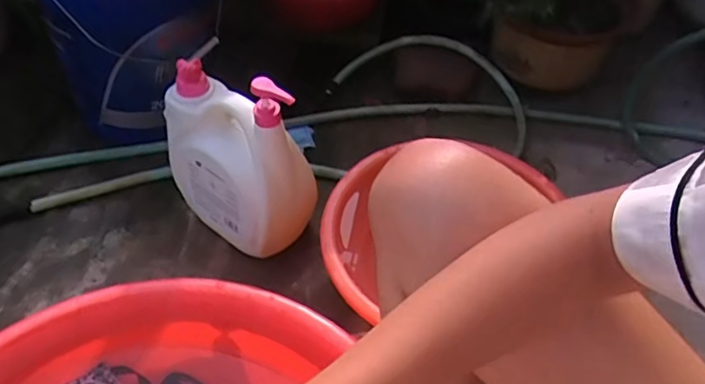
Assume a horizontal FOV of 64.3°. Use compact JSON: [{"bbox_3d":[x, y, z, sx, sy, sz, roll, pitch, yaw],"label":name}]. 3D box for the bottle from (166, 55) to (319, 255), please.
[{"bbox_3d":[-0.178,-0.068,0.837,0.242,0.284,0.113,39,55,23],"label":"bottle"}]

